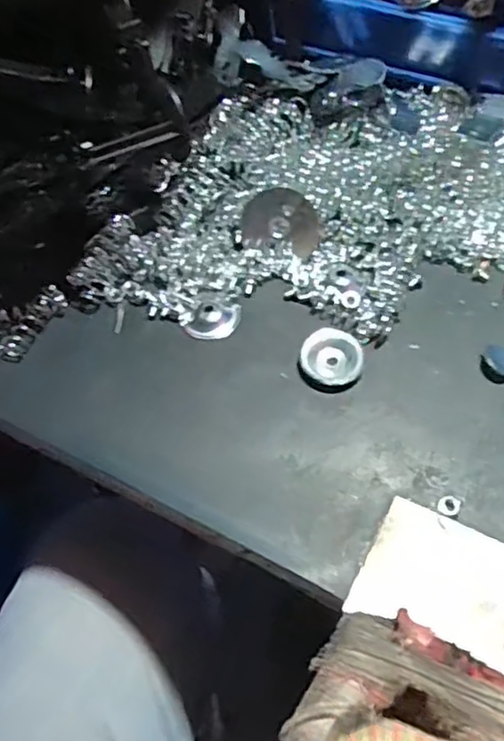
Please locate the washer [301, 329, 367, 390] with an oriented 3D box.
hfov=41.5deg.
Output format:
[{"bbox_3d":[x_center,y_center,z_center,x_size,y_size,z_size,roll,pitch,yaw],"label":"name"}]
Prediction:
[{"bbox_3d":[0.043,-0.006,0.358,0.033,0.006,0.035,-2,57,3],"label":"washer"}]

